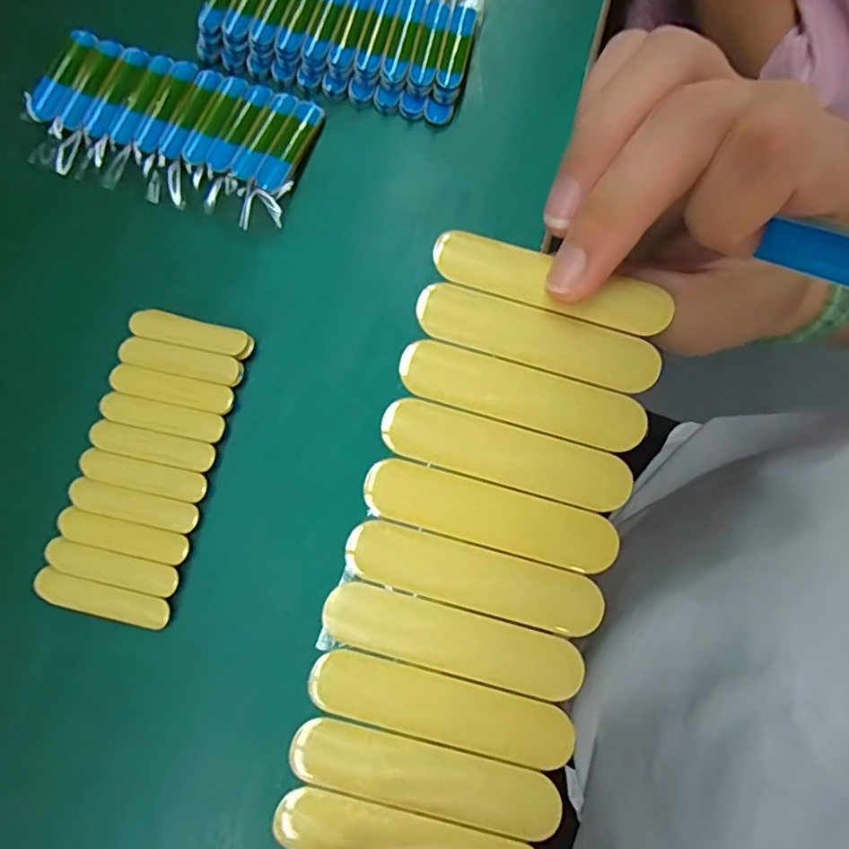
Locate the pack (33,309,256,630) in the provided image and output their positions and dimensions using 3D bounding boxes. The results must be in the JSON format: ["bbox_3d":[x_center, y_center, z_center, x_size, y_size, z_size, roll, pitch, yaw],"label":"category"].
[{"bbox_3d":[-0.140,0.018,0.292,0.065,0.006,0.149,14,79,2],"label":"pack"}]

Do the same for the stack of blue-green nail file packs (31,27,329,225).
[{"bbox_3d":[-0.143,-0.168,0.325,0.154,0.013,0.082,19,79,3],"label":"stack of blue-green nail file packs"}]

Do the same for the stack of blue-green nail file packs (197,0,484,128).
[{"bbox_3d":[-0.046,-0.242,0.339,0.152,0.020,0.101,16,79,2],"label":"stack of blue-green nail file packs"}]

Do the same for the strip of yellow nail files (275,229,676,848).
[{"bbox_3d":[0.014,0.030,0.140,0.061,0.004,0.147,15,83,2],"label":"strip of yellow nail files"}]

